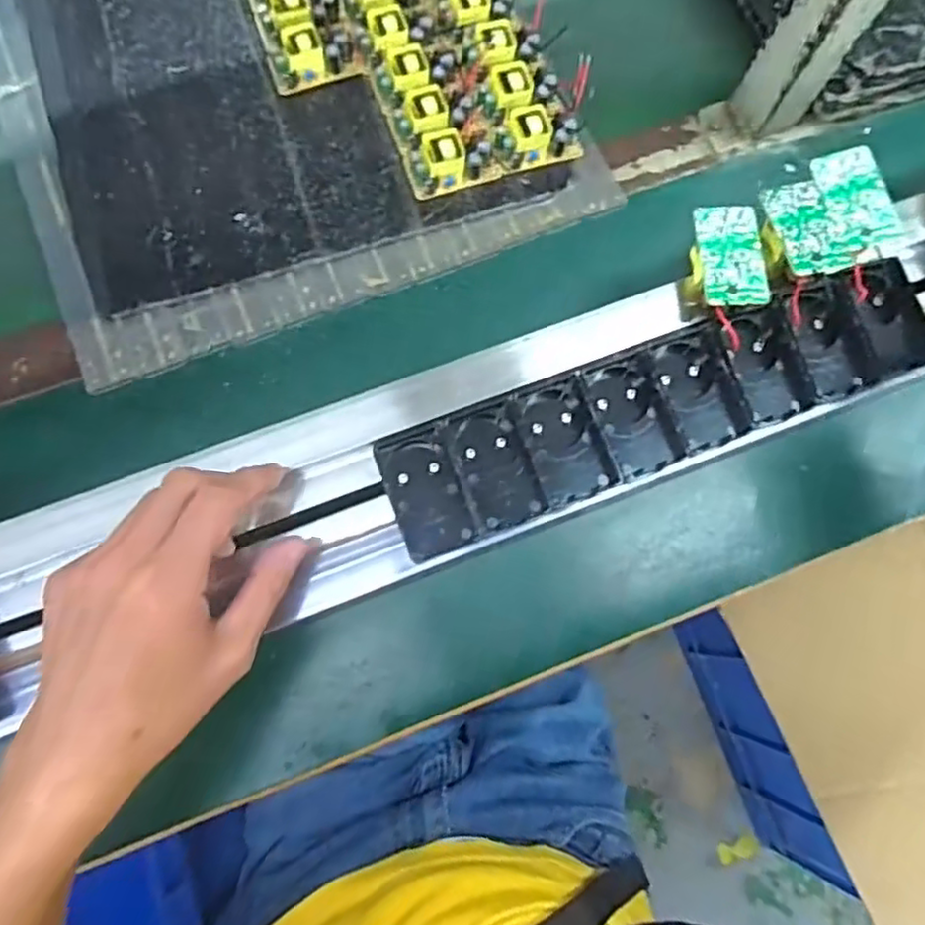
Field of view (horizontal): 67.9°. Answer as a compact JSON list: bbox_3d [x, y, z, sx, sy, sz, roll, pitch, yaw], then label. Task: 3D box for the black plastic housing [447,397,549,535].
[{"bbox_3d":[0.019,0.002,0.398,0.043,0.017,0.068,-16,78,-5],"label":"black plastic housing"}]

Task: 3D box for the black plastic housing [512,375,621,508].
[{"bbox_3d":[0.060,-0.012,0.406,0.046,0.020,0.069,-16,78,-5],"label":"black plastic housing"}]

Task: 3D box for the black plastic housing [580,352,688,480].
[{"bbox_3d":[0.100,-0.028,0.406,0.042,0.018,0.069,-15,78,-5],"label":"black plastic housing"}]

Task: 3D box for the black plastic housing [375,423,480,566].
[{"bbox_3d":[-0.021,0.018,0.394,0.042,0.014,0.072,-16,78,-5],"label":"black plastic housing"}]

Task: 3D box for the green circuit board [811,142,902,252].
[{"bbox_3d":[0.241,-0.161,0.421,0.036,0.008,0.064,-16,82,1],"label":"green circuit board"}]

